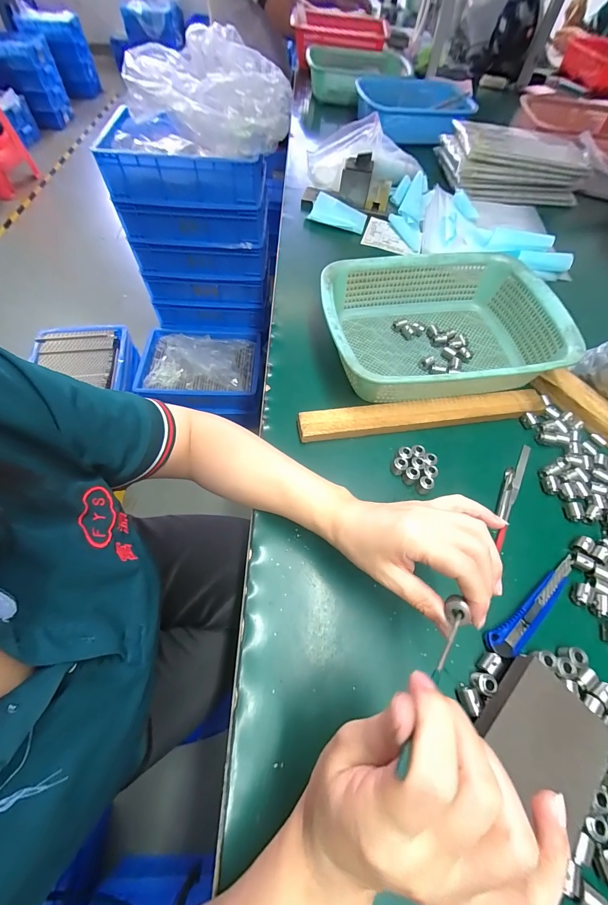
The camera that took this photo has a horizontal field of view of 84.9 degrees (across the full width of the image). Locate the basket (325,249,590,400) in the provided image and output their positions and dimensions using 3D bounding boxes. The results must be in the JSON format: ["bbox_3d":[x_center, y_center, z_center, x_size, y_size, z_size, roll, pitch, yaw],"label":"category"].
[{"bbox_3d":[0.174,-0.165,0.446,0.292,0.071,0.219,-7,62,-6],"label":"basket"}]

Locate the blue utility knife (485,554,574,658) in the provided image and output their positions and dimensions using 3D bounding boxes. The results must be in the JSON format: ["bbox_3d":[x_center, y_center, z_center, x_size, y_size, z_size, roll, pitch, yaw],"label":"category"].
[{"bbox_3d":[0.226,0.148,0.317,0.133,0.011,0.026,-29,66,-17],"label":"blue utility knife"}]

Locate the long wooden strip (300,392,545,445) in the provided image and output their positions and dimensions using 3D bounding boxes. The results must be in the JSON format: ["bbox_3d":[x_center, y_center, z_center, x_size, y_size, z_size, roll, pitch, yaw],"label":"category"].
[{"bbox_3d":[0.153,-0.049,0.415,0.319,0.014,0.038,-7,62,-6],"label":"long wooden strip"}]

